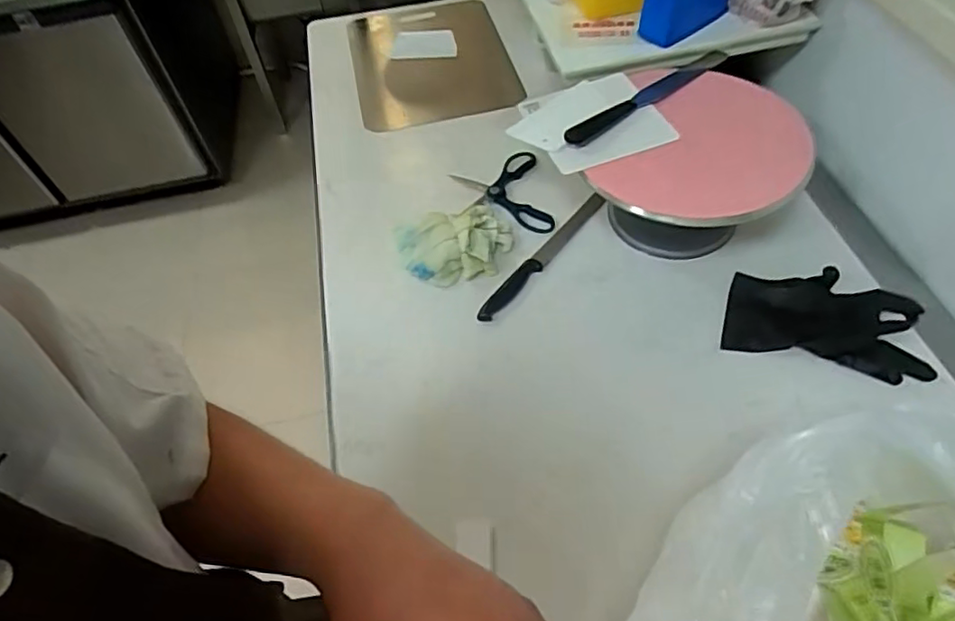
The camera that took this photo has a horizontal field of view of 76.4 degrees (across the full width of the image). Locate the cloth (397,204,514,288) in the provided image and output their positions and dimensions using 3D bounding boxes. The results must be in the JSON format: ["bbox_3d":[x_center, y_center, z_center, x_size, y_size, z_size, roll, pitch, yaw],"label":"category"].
[{"bbox_3d":[-0.031,-0.095,0.864,0.162,0.037,0.117,-12,53,-3],"label":"cloth"}]

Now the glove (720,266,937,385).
[{"bbox_3d":[0.433,0.012,0.757,0.229,0.026,0.128,12,56,14],"label":"glove"}]

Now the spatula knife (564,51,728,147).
[{"bbox_3d":[0.238,-0.305,0.832,0.320,0.018,0.041,-35,58,-19],"label":"spatula knife"}]

